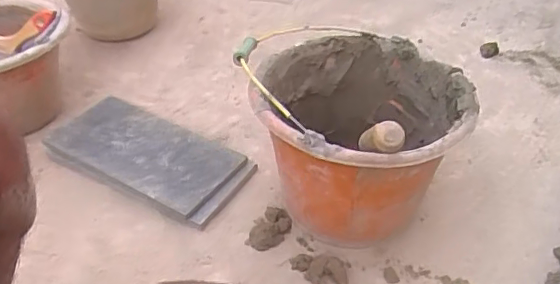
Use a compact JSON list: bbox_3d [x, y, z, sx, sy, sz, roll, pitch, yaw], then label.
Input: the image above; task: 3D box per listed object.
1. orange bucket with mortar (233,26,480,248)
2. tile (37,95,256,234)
[{"bbox_3d":[0.100,-0.001,0.761,0.257,0.215,0.278,5,43,-4],"label":"orange bucket with mortar"},{"bbox_3d":[-0.209,0.024,0.886,0.324,0.035,0.148,22,44,25],"label":"tile"}]

